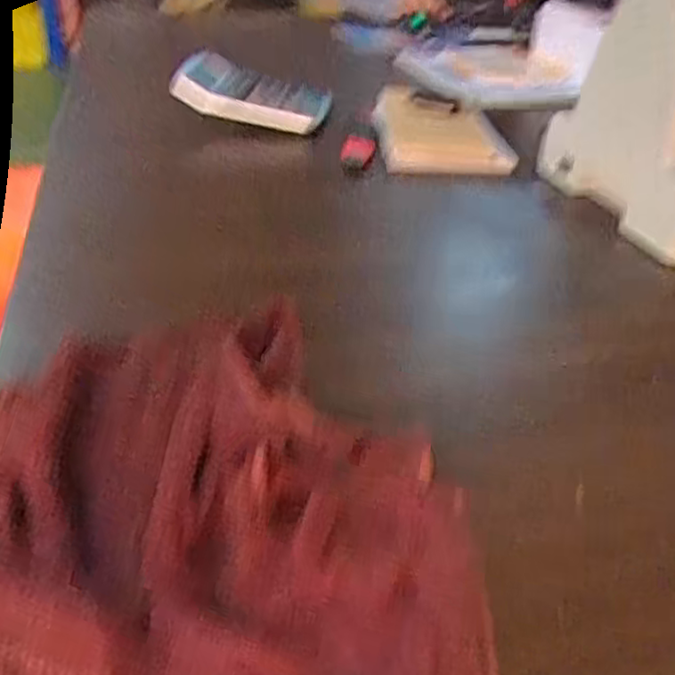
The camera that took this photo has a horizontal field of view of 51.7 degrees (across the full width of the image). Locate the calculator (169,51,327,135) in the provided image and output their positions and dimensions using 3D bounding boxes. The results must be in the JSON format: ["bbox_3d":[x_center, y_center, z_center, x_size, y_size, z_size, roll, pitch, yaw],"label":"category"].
[{"bbox_3d":[-0.101,-0.296,0.848,0.183,0.040,0.159,4,33,1],"label":"calculator"}]

